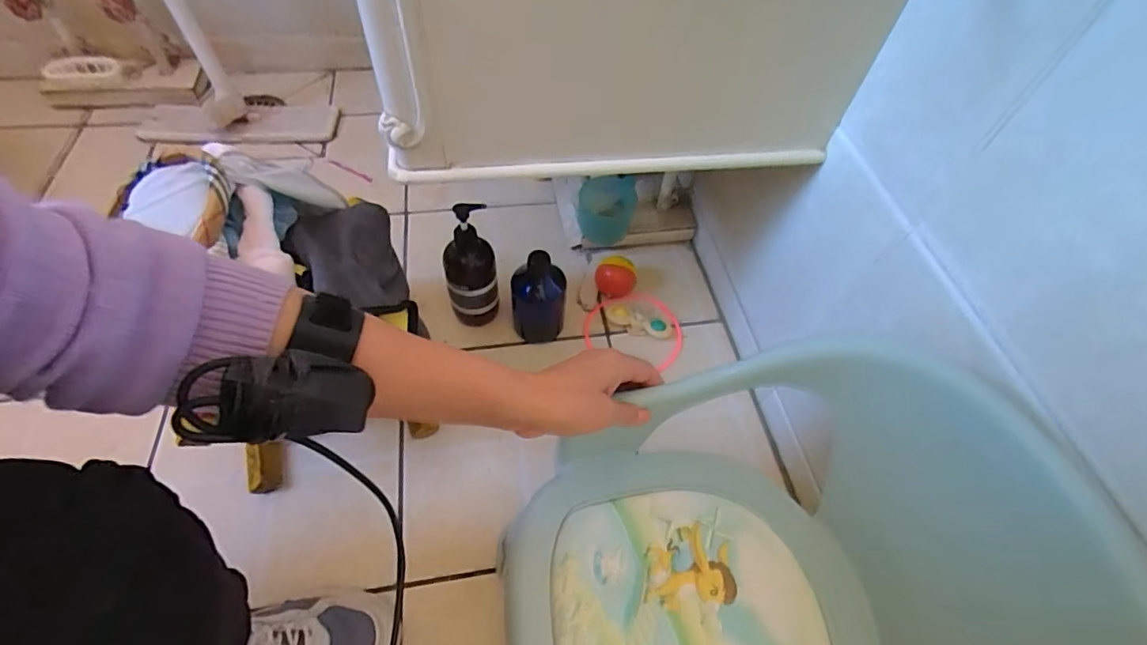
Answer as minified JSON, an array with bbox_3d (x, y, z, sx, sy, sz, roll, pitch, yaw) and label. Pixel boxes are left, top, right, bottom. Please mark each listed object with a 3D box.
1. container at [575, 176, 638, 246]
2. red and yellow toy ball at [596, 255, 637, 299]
[{"bbox_3d":[0.058,-0.195,0.910,0.097,0.092,0.076,7,55,0],"label":"container"},{"bbox_3d":[0.067,-0.071,0.846,0.065,0.054,0.057,0,56,-4],"label":"red and yellow toy ball"}]

